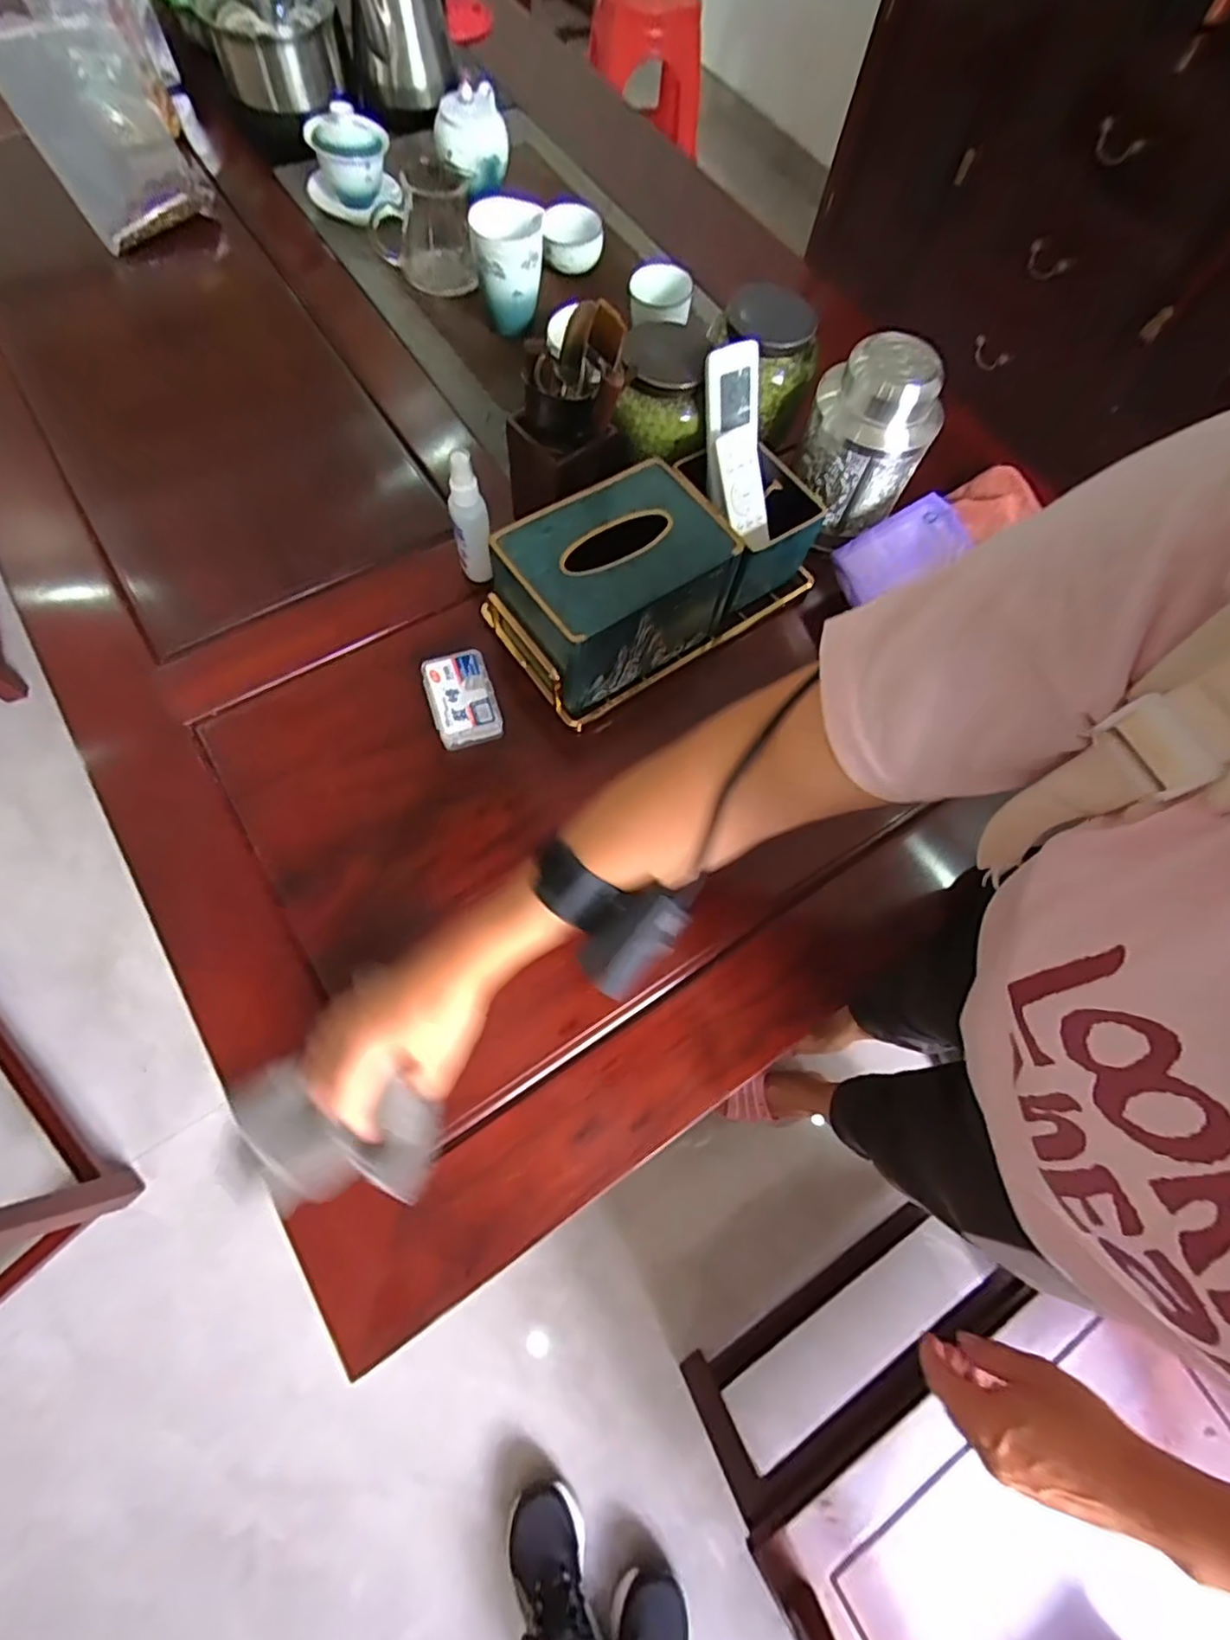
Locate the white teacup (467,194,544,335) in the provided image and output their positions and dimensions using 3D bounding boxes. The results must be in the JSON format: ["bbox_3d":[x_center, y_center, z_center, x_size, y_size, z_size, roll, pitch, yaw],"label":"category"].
[{"bbox_3d":[-0.117,-0.620,0.724,0.077,0.105,0.070,-2,71,-5],"label":"white teacup"}]

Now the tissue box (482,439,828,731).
[{"bbox_3d":[0.044,-0.227,0.568,0.294,0.111,0.128,-34,76,-15],"label":"tissue box"}]

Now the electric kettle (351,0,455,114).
[{"bbox_3d":[-0.288,-1.066,0.831,0.123,0.172,0.145,-9,72,-7],"label":"electric kettle"}]

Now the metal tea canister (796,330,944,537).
[{"bbox_3d":[0.234,-0.356,0.598,0.112,0.132,0.100,18,70,2],"label":"metal tea canister"}]

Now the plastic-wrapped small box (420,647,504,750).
[{"bbox_3d":[-0.133,-0.105,0.563,0.054,0.029,0.082,-17,73,-10],"label":"plastic-wrapped small box"}]

